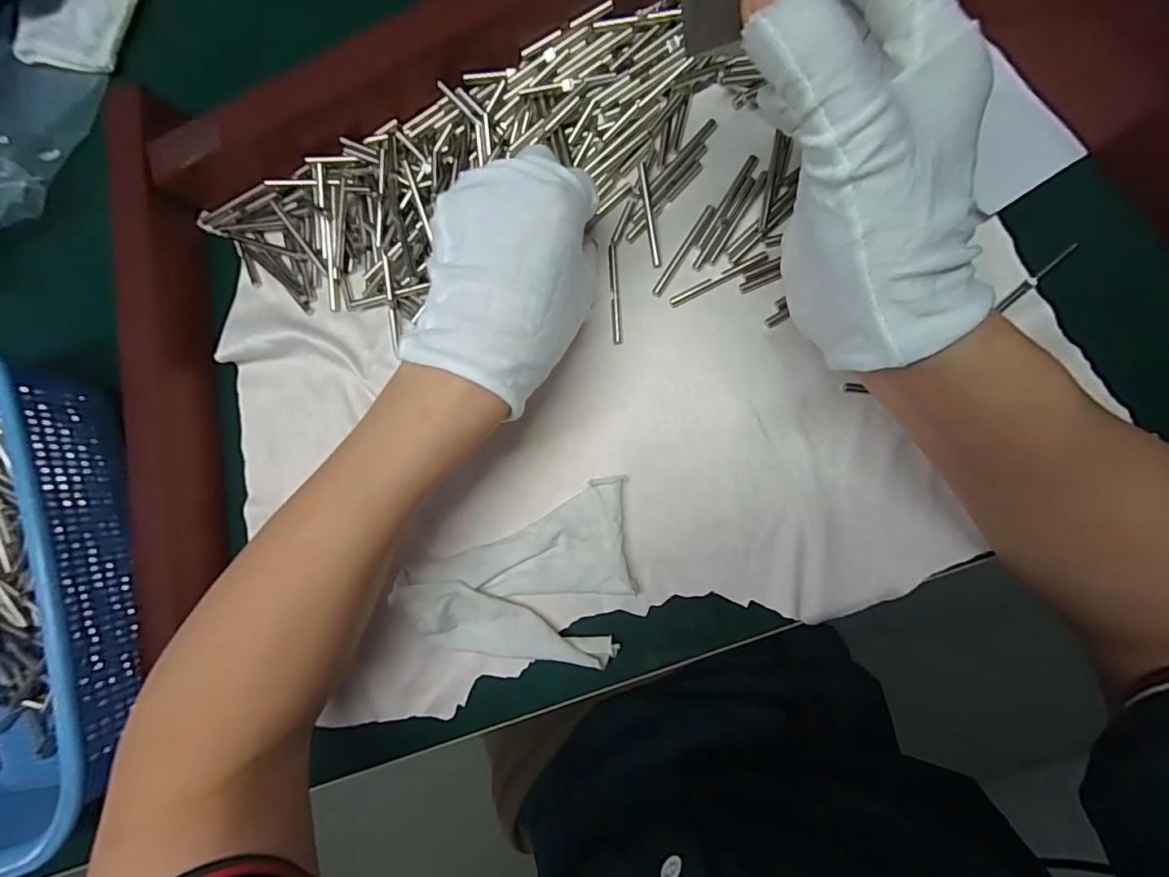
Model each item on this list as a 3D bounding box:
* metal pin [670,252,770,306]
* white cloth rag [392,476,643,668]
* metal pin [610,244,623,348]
[{"bbox_3d":[0.070,-0.083,0.260,0.053,0.004,0.005,-25,86,9],"label":"metal pin"},{"bbox_3d":[-0.041,0.075,0.269,0.130,0.017,0.091,-6,89,10],"label":"white cloth rag"},{"bbox_3d":[0.017,-0.079,0.270,0.005,0.004,0.054,-4,90,10],"label":"metal pin"}]

